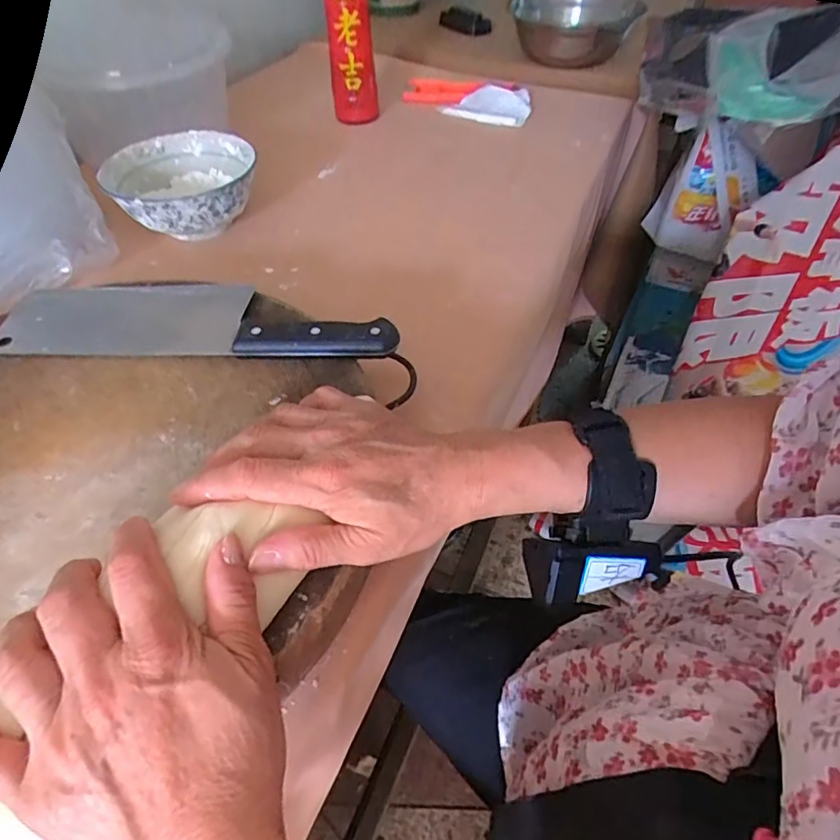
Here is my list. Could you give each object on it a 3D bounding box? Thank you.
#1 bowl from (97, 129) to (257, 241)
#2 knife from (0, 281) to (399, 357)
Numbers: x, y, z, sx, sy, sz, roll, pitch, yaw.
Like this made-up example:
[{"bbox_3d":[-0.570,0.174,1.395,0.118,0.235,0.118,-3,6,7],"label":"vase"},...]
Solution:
[{"bbox_3d":[-0.238,-0.234,0.540,0.139,0.064,0.139,1,54,-1],"label":"bowl"},{"bbox_3d":[-0.164,-0.079,0.387,0.291,0.030,0.082,3,54,0],"label":"knife"}]

